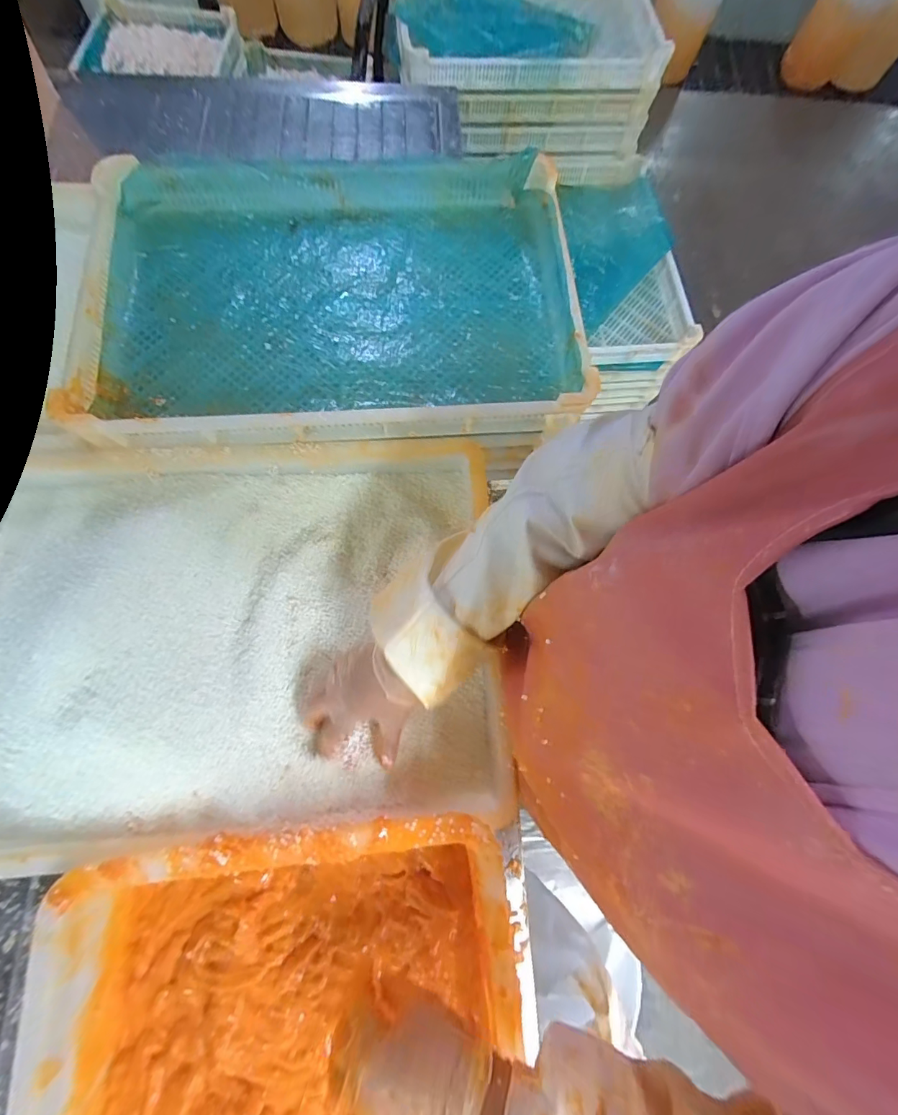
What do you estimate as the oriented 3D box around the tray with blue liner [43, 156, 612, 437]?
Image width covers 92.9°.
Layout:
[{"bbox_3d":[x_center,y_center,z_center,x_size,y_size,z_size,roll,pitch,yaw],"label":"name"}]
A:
[{"bbox_3d":[-0.132,-0.330,0.533,0.563,0.053,0.381,-3,75,-4],"label":"tray with blue liner"}]

